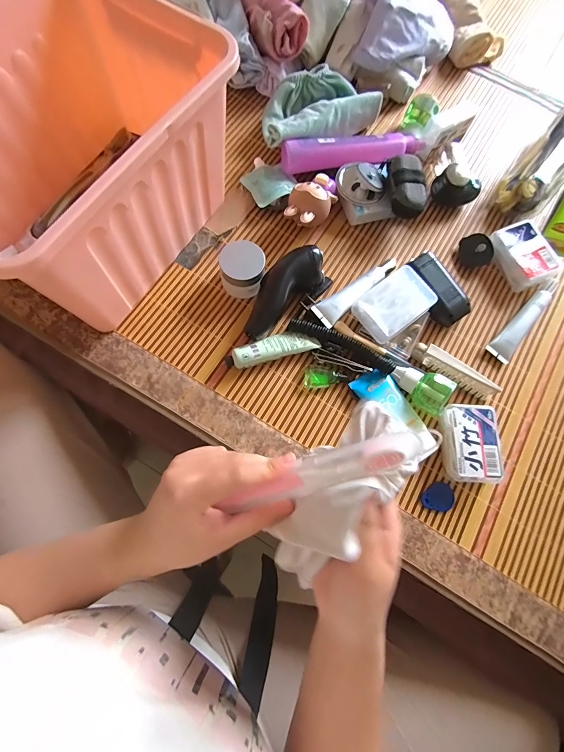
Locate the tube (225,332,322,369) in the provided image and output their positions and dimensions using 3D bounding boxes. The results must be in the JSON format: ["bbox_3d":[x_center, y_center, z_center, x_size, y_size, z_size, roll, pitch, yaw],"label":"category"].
[{"bbox_3d":[-0.011,-0.033,0.391,0.109,0.023,0.028,-17,76,-8],"label":"tube"}]

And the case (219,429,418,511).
[{"bbox_3d":[0.023,0.075,0.252,0.156,0.017,0.025,-27,75,23],"label":"case"}]

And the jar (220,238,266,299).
[{"bbox_3d":[-0.047,-0.131,0.411,0.050,0.045,0.050,1,75,-4],"label":"jar"}]

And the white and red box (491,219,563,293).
[{"bbox_3d":[0.331,-0.165,0.460,0.061,0.031,0.087,-26,78,-10],"label":"white and red box"}]

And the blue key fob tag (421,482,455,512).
[{"bbox_3d":[0.179,0.139,0.385,0.039,0.004,0.030,2,75,-3],"label":"blue key fob tag"}]

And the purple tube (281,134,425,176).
[{"bbox_3d":[0.102,-0.315,0.467,0.204,0.031,0.034,-12,76,-7],"label":"purple tube"}]

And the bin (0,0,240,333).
[{"bbox_3d":[-0.204,-0.219,0.355,0.223,0.189,0.297,33,75,5],"label":"bin"}]

